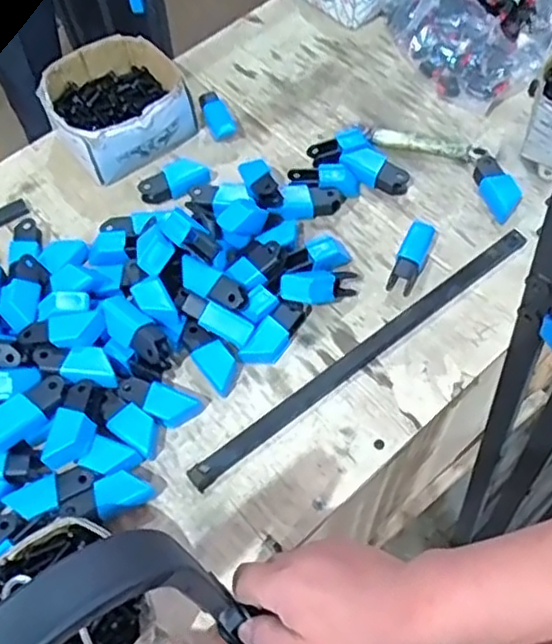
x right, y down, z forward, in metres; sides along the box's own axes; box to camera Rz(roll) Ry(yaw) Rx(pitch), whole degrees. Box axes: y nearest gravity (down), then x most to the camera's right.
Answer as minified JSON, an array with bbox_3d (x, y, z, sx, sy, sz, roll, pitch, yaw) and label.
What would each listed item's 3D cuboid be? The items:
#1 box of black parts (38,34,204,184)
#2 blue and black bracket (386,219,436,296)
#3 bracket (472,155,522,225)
[{"bbox_3d":[-0.203,-0.275,0.842,0.165,0.079,0.177,-32,64,-14],"label":"box of black parts"},{"bbox_3d":[0.148,-0.069,0.723,0.029,0.033,0.086,21,64,14],"label":"blue and black bracket"},{"bbox_3d":[0.255,-0.162,0.764,0.034,0.035,0.090,-18,61,-7],"label":"bracket"}]

